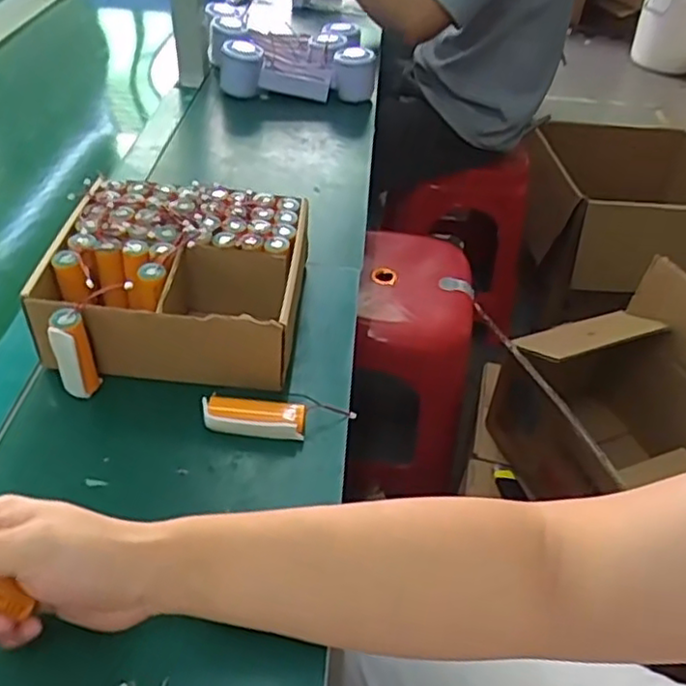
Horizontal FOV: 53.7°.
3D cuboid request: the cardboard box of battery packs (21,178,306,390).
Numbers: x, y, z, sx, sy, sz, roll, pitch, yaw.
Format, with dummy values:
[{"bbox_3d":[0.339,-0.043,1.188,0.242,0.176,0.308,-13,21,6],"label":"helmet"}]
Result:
[{"bbox_3d":[-0.133,-0.050,0.564,0.193,0.083,0.185,2,41,-1],"label":"cardboard box of battery packs"}]

